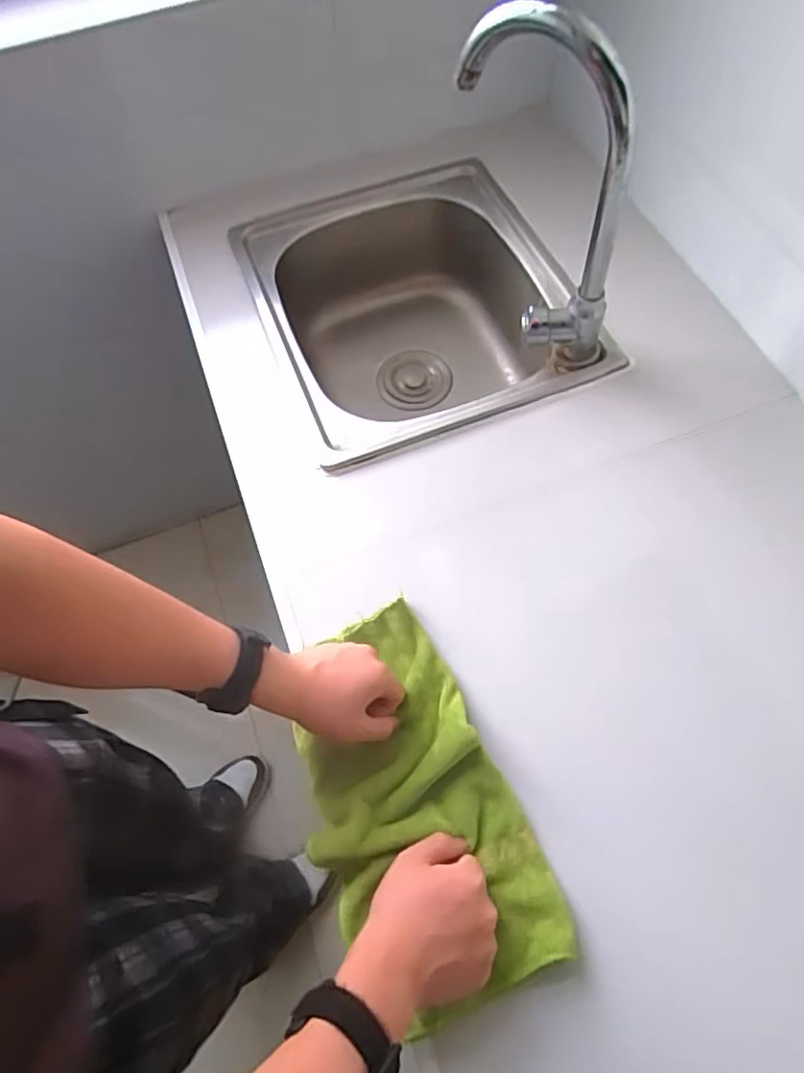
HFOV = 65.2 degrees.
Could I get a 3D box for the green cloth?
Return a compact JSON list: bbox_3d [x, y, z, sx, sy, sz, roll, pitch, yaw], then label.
[{"bbox_3d":[0.002,0.211,0.510,0.154,0.035,0.295,-24,67,-8],"label":"green cloth"}]

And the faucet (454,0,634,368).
[{"bbox_3d":[0.140,-0.321,0.610,0.104,0.298,0.187,-24,67,-8],"label":"faucet"}]

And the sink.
[{"bbox_3d":[0.018,-0.260,0.845,0.360,0.197,0.422,-23,67,-7],"label":"sink"}]

